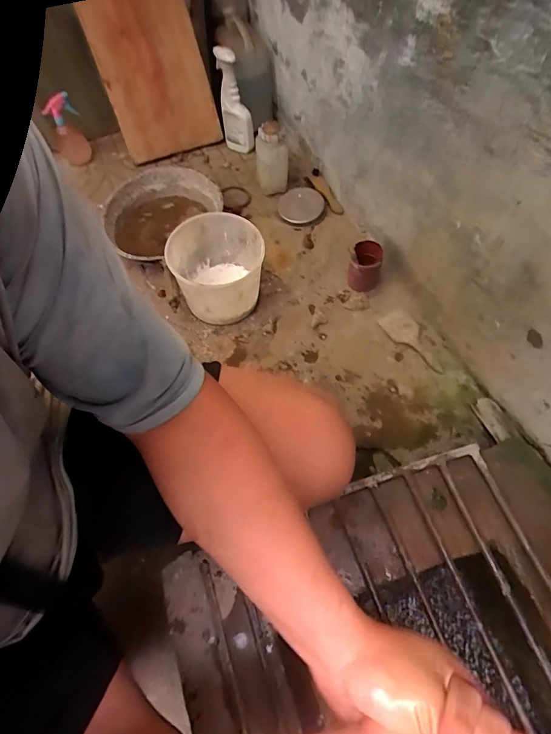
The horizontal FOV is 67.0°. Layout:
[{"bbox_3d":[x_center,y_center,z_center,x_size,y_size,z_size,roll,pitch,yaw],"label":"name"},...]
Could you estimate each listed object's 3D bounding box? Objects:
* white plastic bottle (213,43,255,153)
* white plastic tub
[{"bbox_3d":[-0.126,-0.799,1.257,0.086,0.275,0.114,-16,36,-5],"label":"white plastic bottle"},{"bbox_3d":[-0.133,-0.227,0.989,0.207,0.181,0.192,-2,61,3],"label":"white plastic tub"}]

